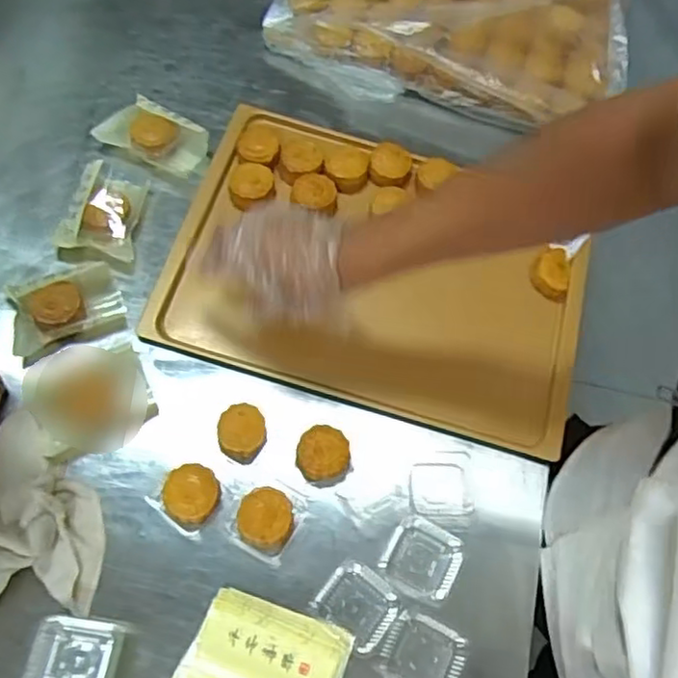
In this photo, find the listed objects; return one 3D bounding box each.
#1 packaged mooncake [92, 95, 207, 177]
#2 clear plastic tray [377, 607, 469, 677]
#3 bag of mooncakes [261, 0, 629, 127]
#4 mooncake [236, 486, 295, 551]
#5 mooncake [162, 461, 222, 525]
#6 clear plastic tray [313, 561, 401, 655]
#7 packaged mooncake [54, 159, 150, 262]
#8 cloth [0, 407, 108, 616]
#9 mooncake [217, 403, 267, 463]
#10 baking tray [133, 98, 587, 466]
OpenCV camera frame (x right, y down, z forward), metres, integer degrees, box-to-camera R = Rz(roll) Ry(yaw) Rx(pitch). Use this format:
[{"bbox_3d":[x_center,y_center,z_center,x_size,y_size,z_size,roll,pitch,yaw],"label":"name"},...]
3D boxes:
[{"bbox_3d":[-0.204,-0.227,0.725,0.106,0.033,0.077,27,68,6],"label":"packaged mooncake"},{"bbox_3d":[0.072,0.272,0.559,0.065,0.021,0.061,27,67,5],"label":"clear plastic tray"},{"bbox_3d":[0.146,-0.447,0.847,0.437,0.045,0.370,10,66,-2],"label":"bag of mooncakes"},{"bbox_3d":[-0.065,0.160,0.581,0.047,0.024,0.050,18,66,1],"label":"mooncake"},{"bbox_3d":[-0.130,0.139,0.585,0.047,0.030,0.049,10,66,-2],"label":"mooncake"},{"bbox_3d":[0.017,0.229,0.564,0.064,0.020,0.055,39,68,10],"label":"clear plastic tray"},{"bbox_3d":[-0.245,-0.137,0.686,0.074,0.038,0.102,9,67,-1],"label":"packaged mooncake"},{"bbox_3d":[-0.259,0.155,0.548,0.117,0.065,0.181,8,67,-2],"label":"cloth"},{"bbox_3d":[-0.089,0.089,0.608,0.042,0.029,0.053,-3,67,-8],"label":"mooncake"},{"bbox_3d":[0.048,-0.084,0.691,0.418,0.041,0.302,17,66,1],"label":"baking tray"}]

